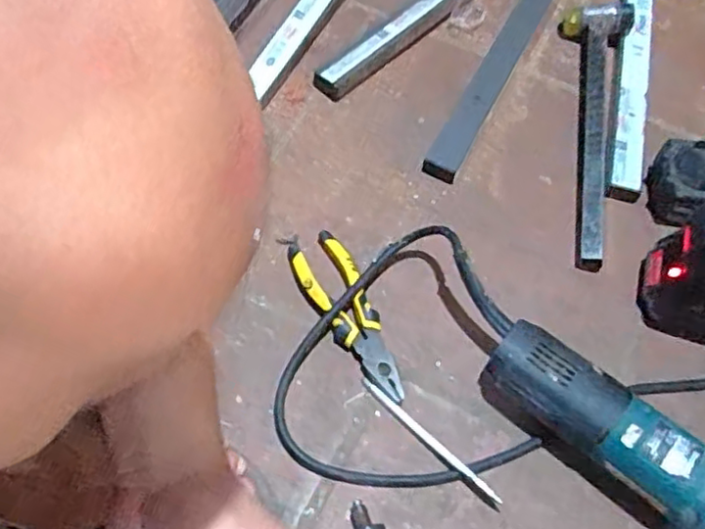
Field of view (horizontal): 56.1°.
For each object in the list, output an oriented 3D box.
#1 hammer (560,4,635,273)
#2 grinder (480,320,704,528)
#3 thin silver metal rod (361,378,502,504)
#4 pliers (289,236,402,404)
[{"bbox_3d":[0.262,-0.150,0.718,0.070,0.048,0.335,11,61,2],"label":"hammer"},{"bbox_3d":[0.233,0.147,0.518,0.276,0.108,0.070,35,65,14],"label":"grinder"},{"bbox_3d":[0.065,0.146,0.560,0.147,0.013,0.010,41,66,17],"label":"thin silver metal rod"},{"bbox_3d":[-0.007,0.048,0.605,0.054,0.019,0.173,-19,64,-14],"label":"pliers"}]

